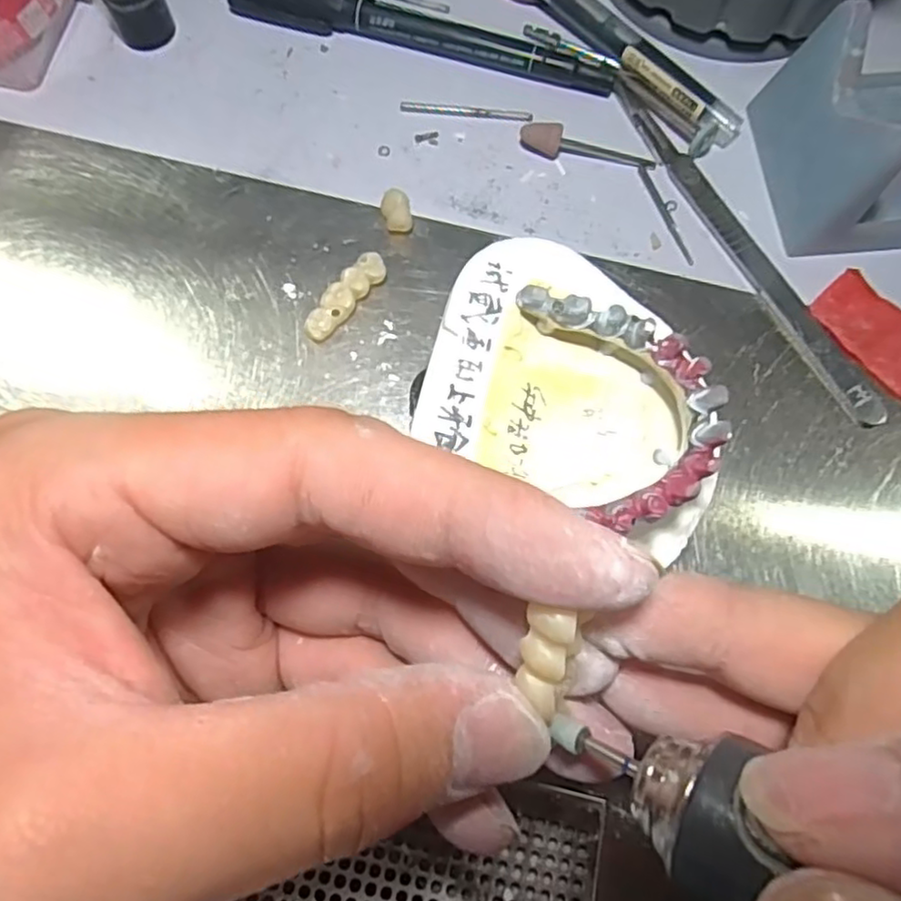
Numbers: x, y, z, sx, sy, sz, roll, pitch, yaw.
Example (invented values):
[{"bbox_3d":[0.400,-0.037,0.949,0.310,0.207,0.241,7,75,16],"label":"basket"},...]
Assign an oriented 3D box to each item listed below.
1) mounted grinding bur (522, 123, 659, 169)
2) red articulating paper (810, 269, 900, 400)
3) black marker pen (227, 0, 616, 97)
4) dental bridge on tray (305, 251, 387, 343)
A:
[{"bbox_3d":[0.045,-0.100,0.216,0.044,0.008,0.009,5,74,0],"label":"mounted grinding bur"},{"bbox_3d":[0.133,-0.035,0.202,0.028,0.004,0.043,-42,80,-12],"label":"red articulating paper"},{"bbox_3d":[-0.014,-0.142,0.225,0.138,0.012,0.011,16,74,3],"label":"black marker pen"},{"bbox_3d":[-0.031,-0.045,0.198,0.009,0.008,0.031,40,77,9],"label":"dental bridge on tray"}]

